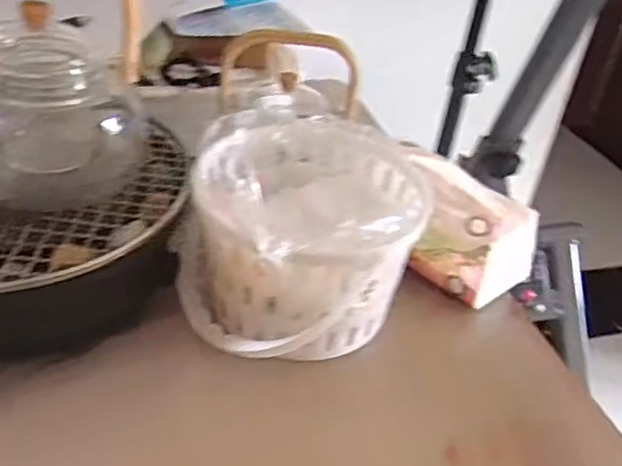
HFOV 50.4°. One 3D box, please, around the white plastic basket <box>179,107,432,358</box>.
[{"bbox_3d":[-0.007,0.002,0.524,0.172,0.124,0.196,14,36,8],"label":"white plastic basket"}]

